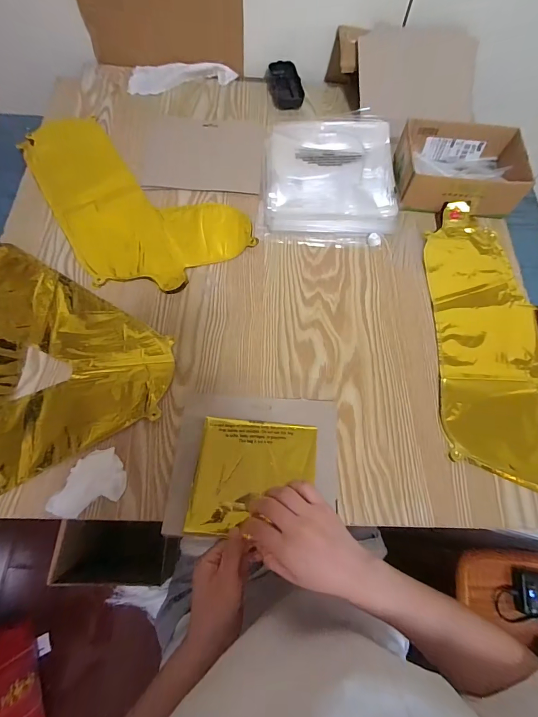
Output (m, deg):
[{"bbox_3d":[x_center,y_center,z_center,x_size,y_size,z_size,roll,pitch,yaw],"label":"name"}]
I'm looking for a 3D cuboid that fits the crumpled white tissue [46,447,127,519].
[{"bbox_3d":[-0.212,0.144,0.405,0.085,0.006,0.060,-21,71,-10],"label":"crumpled white tissue"}]

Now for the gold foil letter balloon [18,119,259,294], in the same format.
[{"bbox_3d":[-0.233,-0.276,0.575,0.234,0.006,0.413,-34,73,-14],"label":"gold foil letter balloon"}]

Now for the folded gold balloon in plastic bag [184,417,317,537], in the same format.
[{"bbox_3d":[-0.016,0.137,0.408,0.138,0.015,0.128,7,68,0],"label":"folded gold balloon in plastic bag"}]

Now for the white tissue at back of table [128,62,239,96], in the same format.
[{"bbox_3d":[-0.161,-0.523,0.648,0.194,0.032,0.055,-2,68,-3],"label":"white tissue at back of table"}]

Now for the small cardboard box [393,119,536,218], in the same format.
[{"bbox_3d":[0.308,-0.313,0.578,0.181,0.063,0.146,8,68,1],"label":"small cardboard box"}]

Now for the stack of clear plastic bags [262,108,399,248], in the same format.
[{"bbox_3d":[0.103,-0.319,0.596,0.216,0.023,0.300,4,68,-1],"label":"stack of clear plastic bags"}]

